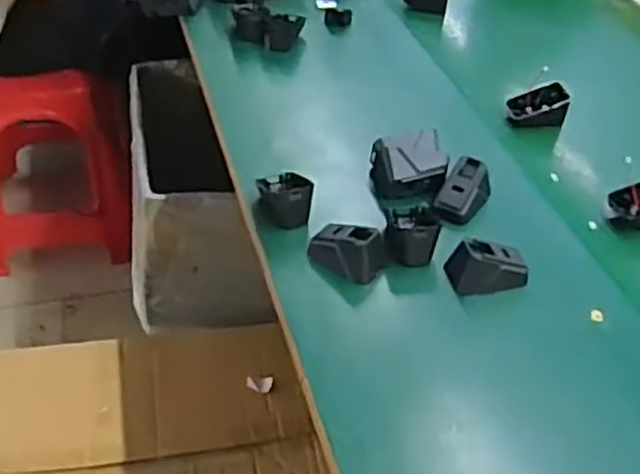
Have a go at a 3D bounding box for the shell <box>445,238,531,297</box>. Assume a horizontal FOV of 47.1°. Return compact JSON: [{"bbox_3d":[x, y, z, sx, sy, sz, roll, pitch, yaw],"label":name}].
[{"bbox_3d":[0.148,0.025,0.644,0.069,0.039,0.041,-7,44,-15],"label":"shell"}]

